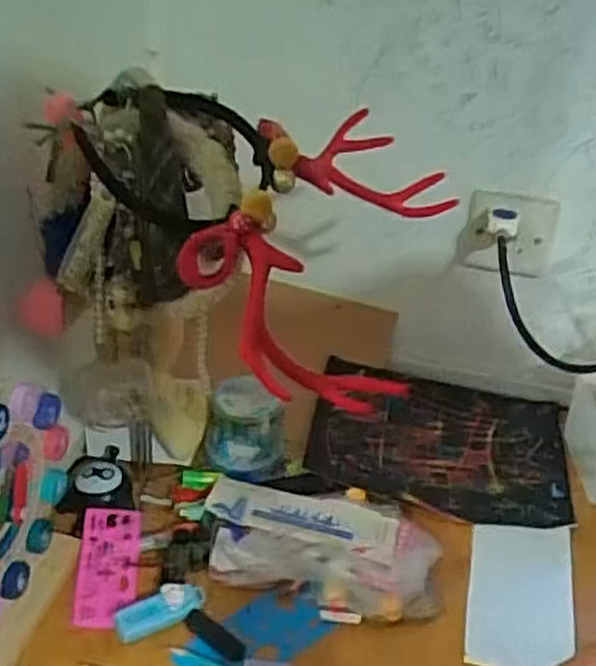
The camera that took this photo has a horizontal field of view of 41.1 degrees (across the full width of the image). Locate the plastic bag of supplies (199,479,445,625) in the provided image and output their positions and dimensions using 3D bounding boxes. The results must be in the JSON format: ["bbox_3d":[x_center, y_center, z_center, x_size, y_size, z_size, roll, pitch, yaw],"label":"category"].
[{"bbox_3d":[0.023,0.185,0.714,0.204,0.038,0.128,8,33,4],"label":"plastic bag of supplies"}]

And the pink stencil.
[{"bbox_3d":[-0.162,0.198,0.679,0.050,0.006,0.106,4,48,-10],"label":"pink stencil"}]

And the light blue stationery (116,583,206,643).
[{"bbox_3d":[-0.113,0.224,0.650,0.072,0.017,0.028,-13,37,-26],"label":"light blue stationery"}]

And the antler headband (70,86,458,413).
[{"bbox_3d":[-0.020,-0.085,0.587,0.255,0.158,0.226,18,35,19],"label":"antler headband"}]

